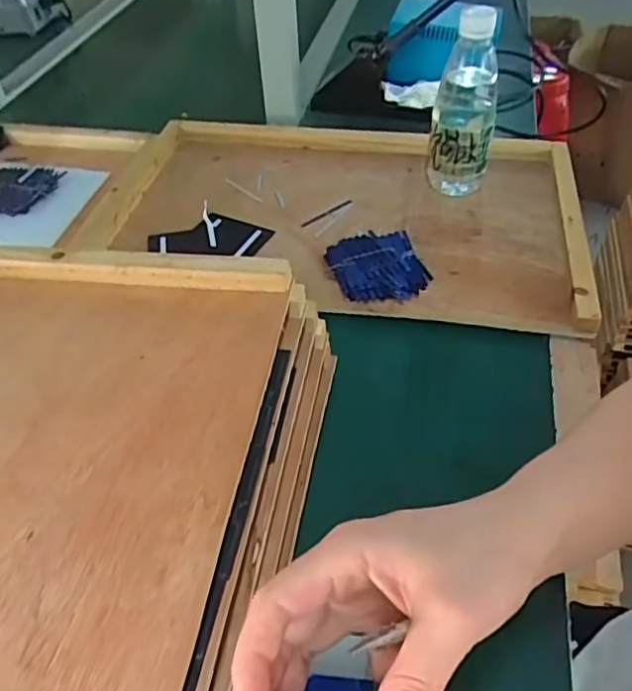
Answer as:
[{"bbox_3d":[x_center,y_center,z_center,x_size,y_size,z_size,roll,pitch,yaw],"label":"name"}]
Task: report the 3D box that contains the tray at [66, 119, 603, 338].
[{"bbox_3d":[0.020,-0.148,0.652,0.491,0.027,0.292,7,48,10],"label":"tray"}]

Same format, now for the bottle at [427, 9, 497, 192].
[{"bbox_3d":[0.152,-0.241,0.633,0.062,0.183,0.053,10,48,13],"label":"bottle"}]

